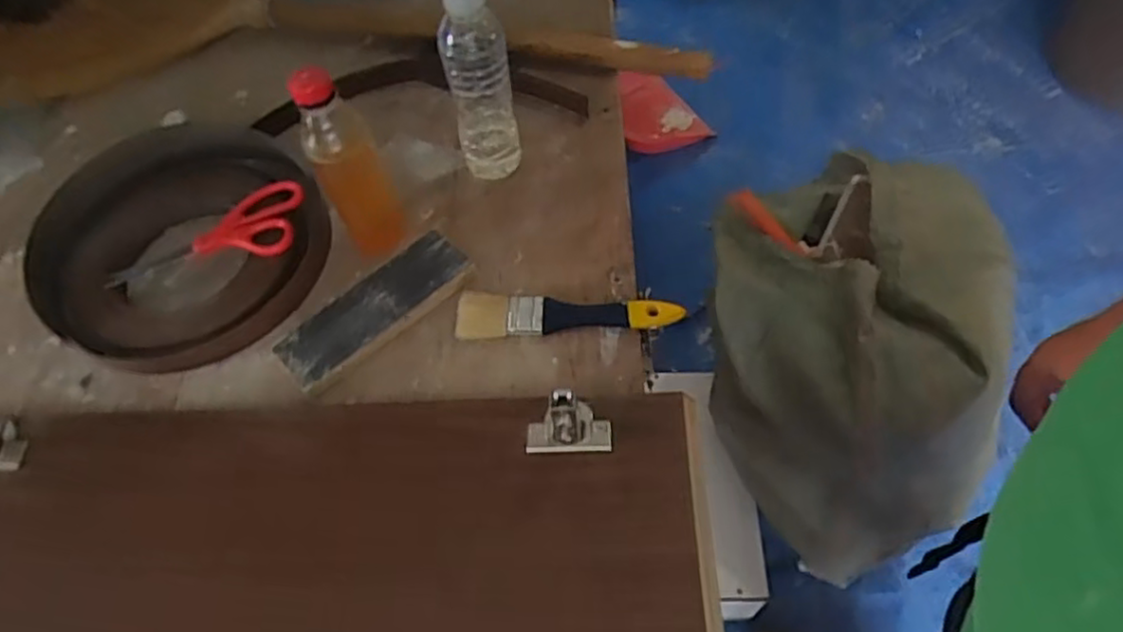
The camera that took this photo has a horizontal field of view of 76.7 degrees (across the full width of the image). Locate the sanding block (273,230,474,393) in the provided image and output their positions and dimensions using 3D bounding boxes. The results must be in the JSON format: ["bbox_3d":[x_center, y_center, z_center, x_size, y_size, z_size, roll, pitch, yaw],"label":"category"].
[{"bbox_3d":[-0.157,-0.009,0.601,0.172,0.015,0.065,-39,63,-19],"label":"sanding block"}]

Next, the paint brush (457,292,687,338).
[{"bbox_3d":[0.006,-0.003,0.597,0.185,0.017,0.036,-3,58,2],"label":"paint brush"}]

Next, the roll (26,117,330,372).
[{"bbox_3d":[-0.342,-0.073,0.646,0.236,0.059,0.241,-2,58,3],"label":"roll"}]

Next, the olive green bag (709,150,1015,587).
[{"bbox_3d":[0.349,0.080,0.941,0.316,0.395,0.386,5,58,7],"label":"olive green bag"}]

